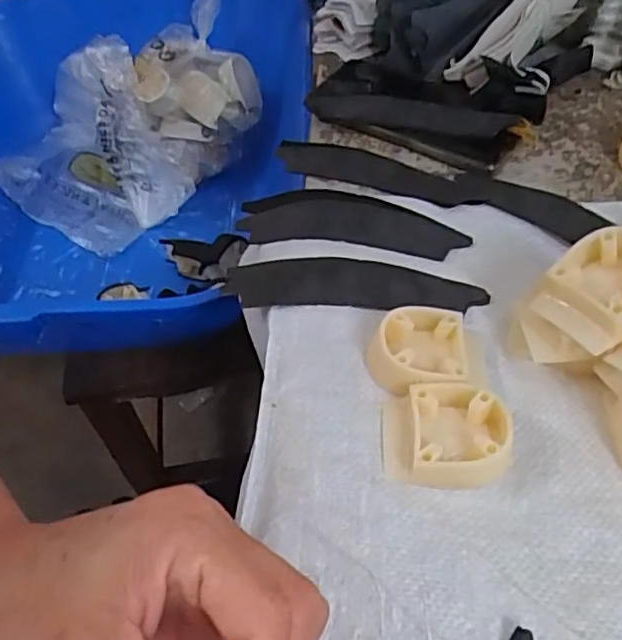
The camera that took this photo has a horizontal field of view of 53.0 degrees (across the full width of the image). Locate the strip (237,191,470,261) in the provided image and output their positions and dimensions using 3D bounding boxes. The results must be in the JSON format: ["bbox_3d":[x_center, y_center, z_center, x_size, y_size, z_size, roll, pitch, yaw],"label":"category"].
[{"bbox_3d":[0.025,-0.067,0.415,0.148,0.006,0.049,5,52,7],"label":"strip"}]

